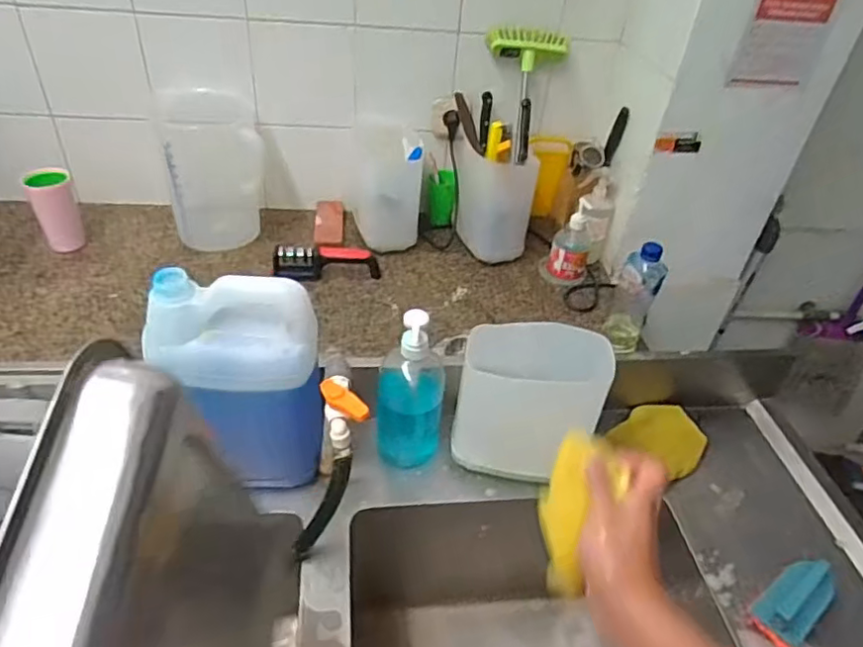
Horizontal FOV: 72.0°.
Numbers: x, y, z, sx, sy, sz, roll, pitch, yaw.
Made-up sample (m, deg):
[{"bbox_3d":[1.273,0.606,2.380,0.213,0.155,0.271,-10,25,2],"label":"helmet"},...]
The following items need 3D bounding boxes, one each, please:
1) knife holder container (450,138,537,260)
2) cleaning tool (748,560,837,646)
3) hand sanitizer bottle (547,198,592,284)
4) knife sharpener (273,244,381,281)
[{"bbox_3d":[0.129,-0.258,1.241,0.138,0.217,0.185,-4,40,-12],"label":"knife holder container"},{"bbox_3d":[0.436,0.338,0.718,0.113,0.065,0.057,-24,48,-31],"label":"cleaning tool"},{"bbox_3d":[0.281,-0.161,1.177,0.075,0.175,0.075,15,40,11],"label":"hand sanitizer bottle"},{"bbox_3d":[-0.203,-0.119,1.150,0.196,0.056,0.051,-5,40,-12],"label":"knife sharpener"}]

